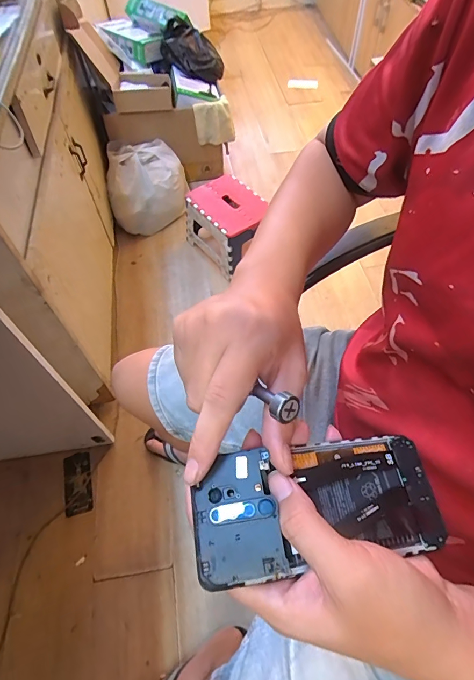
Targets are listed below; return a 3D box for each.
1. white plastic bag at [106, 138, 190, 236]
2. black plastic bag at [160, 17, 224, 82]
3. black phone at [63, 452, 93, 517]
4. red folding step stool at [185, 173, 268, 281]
[{"bbox_3d":[-0.363,-0.601,1.560,0.309,0.259,0.252,-28,61,-16],"label":"white plastic bag"},{"bbox_3d":[-0.183,-1.153,1.564,0.242,0.165,0.175,-6,57,-3],"label":"black plastic bag"},{"bbox_3d":[-0.431,0.387,1.050,0.076,0.016,0.159,-15,58,-8],"label":"black phone"},{"bbox_3d":[-0.023,-0.413,1.414,0.216,0.236,0.282,-34,62,-19],"label":"red folding step stool"}]

